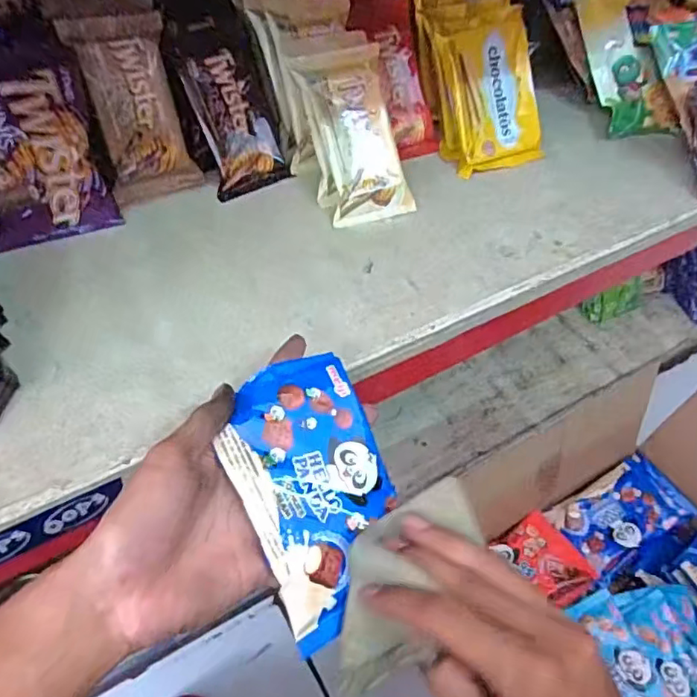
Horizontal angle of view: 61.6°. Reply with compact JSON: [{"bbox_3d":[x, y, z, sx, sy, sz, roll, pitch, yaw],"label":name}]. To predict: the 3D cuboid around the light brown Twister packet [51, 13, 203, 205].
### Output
[{"bbox_3d":[-0.178,-0.199,0.490,0.072,0.141,0.020,-19,26,-19],"label":"light brown Twister packet"}]

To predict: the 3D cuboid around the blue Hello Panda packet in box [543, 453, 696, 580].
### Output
[{"bbox_3d":[0.319,0.188,0.679,0.158,0.022,0.087,-23,58,-21],"label":"blue Hello Panda packet in box"}]

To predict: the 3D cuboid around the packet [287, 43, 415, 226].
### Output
[{"bbox_3d":[0.007,-0.181,0.505,0.068,0.140,0.021,-22,14,-20],"label":"packet"}]

